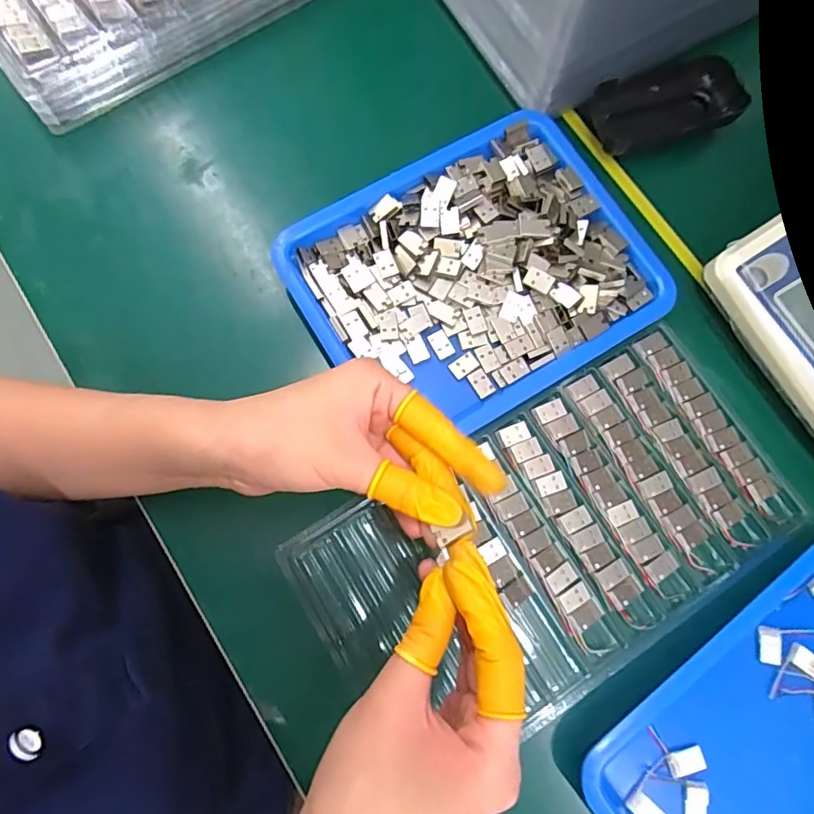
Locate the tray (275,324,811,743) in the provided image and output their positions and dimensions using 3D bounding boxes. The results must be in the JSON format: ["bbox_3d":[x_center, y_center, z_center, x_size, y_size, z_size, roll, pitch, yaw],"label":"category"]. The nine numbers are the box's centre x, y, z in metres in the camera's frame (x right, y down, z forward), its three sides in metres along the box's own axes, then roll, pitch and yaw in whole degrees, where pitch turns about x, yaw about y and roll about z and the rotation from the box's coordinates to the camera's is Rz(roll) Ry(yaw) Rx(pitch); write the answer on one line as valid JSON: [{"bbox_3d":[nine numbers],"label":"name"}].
[{"bbox_3d":[0.088,0.081,0.329,0.295,0.012,0.154,-29,80,-7],"label":"tray"}]

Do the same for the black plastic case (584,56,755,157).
[{"bbox_3d":[0.189,-0.219,0.392,0.110,0.022,0.056,-20,79,-6],"label":"black plastic case"}]

